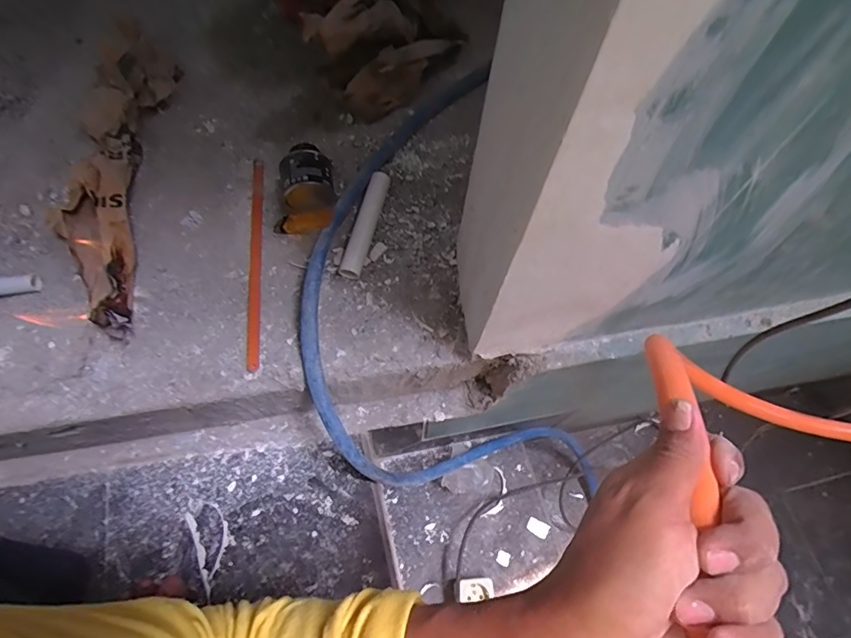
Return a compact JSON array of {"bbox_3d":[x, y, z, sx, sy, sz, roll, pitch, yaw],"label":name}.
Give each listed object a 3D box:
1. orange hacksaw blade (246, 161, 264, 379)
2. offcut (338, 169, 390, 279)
[{"bbox_3d":[-0.211,-0.081,0.556,0.016,0.009,0.303,-5,65,-6],"label":"orange hacksaw blade"},{"bbox_3d":[-0.075,-0.122,0.562,0.025,0.022,0.153,13,65,2],"label":"offcut"}]

